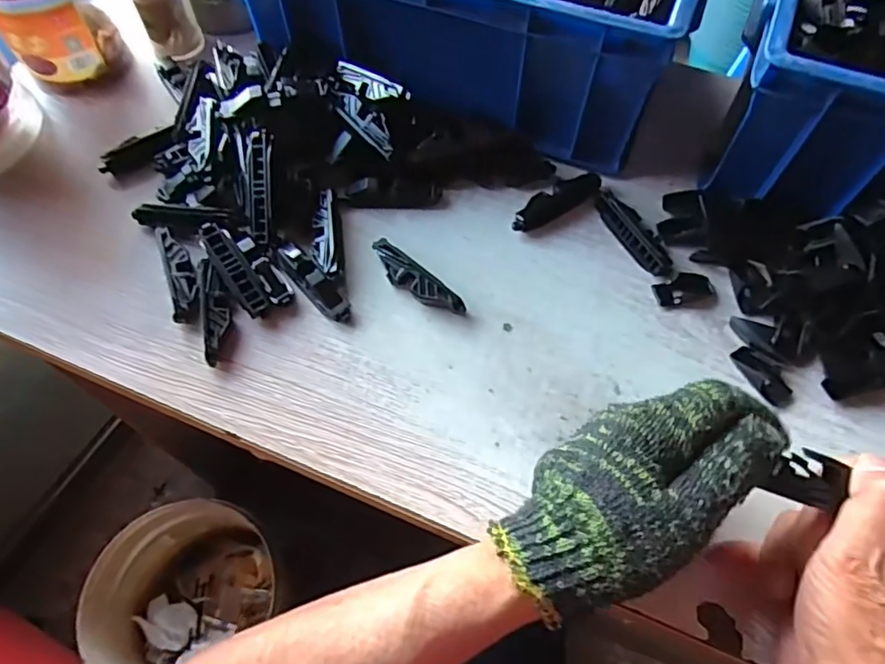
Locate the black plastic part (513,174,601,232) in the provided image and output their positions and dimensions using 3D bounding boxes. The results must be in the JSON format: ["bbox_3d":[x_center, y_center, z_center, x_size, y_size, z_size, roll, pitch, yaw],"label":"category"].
[{"bbox_3d":[0.085,-0.099,0.441,0.078,0.015,0.022,-31,67,-16],"label":"black plastic part"}]

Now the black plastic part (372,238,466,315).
[{"bbox_3d":[-0.019,-0.035,0.405,0.079,0.014,0.018,38,67,17],"label":"black plastic part"}]

